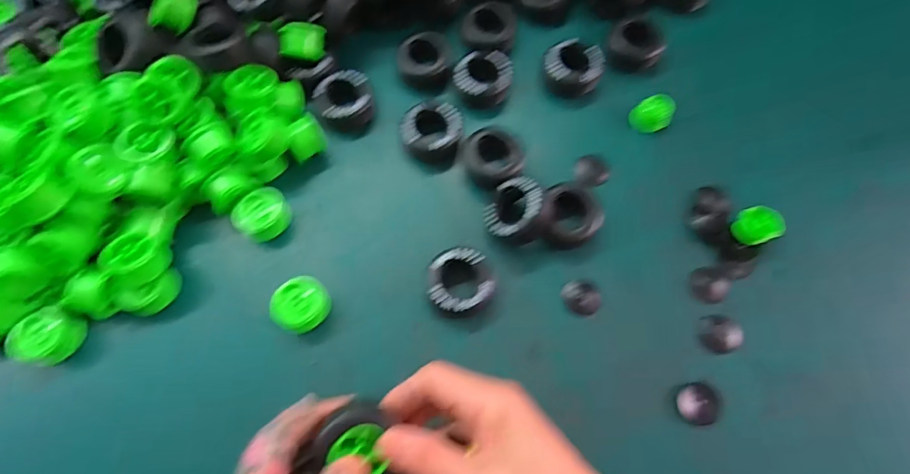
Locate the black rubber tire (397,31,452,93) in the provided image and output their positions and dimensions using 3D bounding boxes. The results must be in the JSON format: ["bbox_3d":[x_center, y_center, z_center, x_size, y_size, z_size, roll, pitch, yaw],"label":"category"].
[{"bbox_3d":[-0.026,-0.154,0.433,0.045,0.023,0.044,0,70,0],"label":"black rubber tire"}]

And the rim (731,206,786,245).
[{"bbox_3d":[0.235,-0.009,0.383,0.034,0.015,0.028,-20,71,-7],"label":"rim"}]

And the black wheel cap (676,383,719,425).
[{"bbox_3d":[0.169,0.116,0.341,0.027,0.014,0.027,0,70,0],"label":"black wheel cap"}]

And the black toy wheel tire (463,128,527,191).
[{"bbox_3d":[0.031,-0.065,0.402,0.043,0.021,0.045,0,70,0],"label":"black toy wheel tire"}]

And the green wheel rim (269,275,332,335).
[{"bbox_3d":[-0.110,0.050,0.357,0.034,0.029,0.039,24,74,6],"label":"green wheel rim"}]

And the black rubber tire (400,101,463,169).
[{"bbox_3d":[-0.019,-0.086,0.408,0.049,0.019,0.052,0,70,0],"label":"black rubber tire"}]

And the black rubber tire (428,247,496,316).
[{"bbox_3d":[0.005,0.034,0.365,0.047,0.026,0.048,0,70,0],"label":"black rubber tire"}]

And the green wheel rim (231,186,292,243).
[{"bbox_3d":[-0.150,-0.017,0.385,0.034,0.025,0.042,36,74,12],"label":"green wheel rim"}]

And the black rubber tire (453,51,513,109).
[{"bbox_3d":[0.024,-0.140,0.429,0.048,0.025,0.041,0,70,0],"label":"black rubber tire"}]

